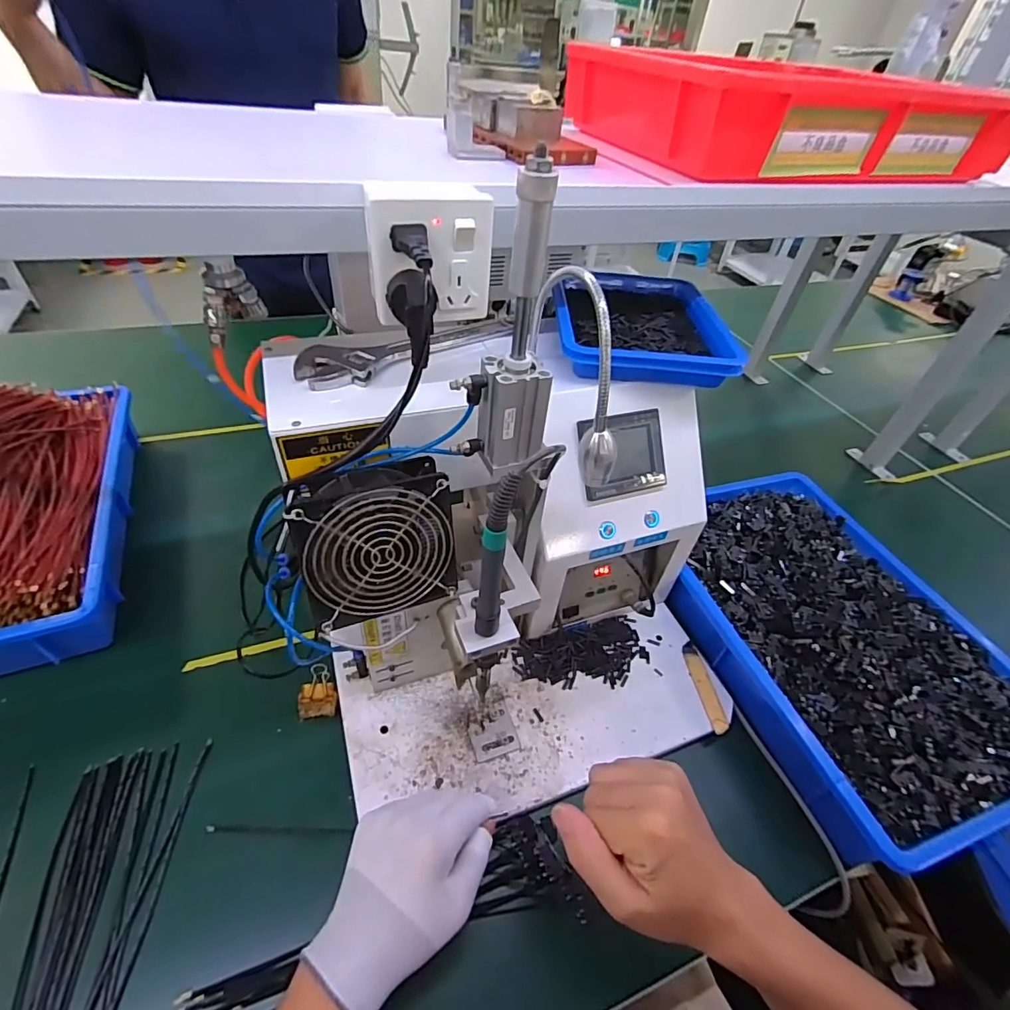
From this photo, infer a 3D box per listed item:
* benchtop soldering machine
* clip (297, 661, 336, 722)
[{"bbox_3d":[0.025,0.005,0.440,0.394,0.399,0.367,-16,49,-23],"label":"benchtop soldering machine"},{"bbox_3d":[-0.195,0.193,0.513,0.037,0.025,0.044,-4,45,-12],"label":"clip"}]

